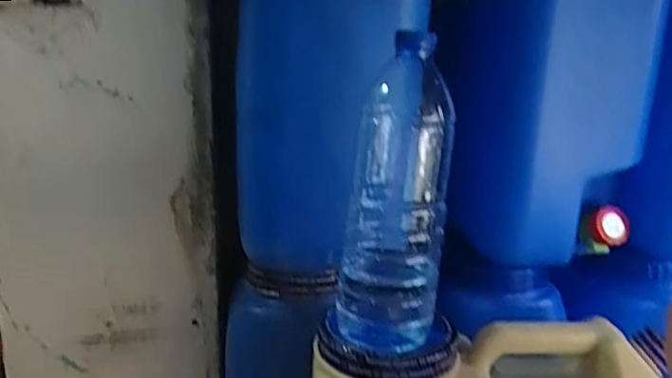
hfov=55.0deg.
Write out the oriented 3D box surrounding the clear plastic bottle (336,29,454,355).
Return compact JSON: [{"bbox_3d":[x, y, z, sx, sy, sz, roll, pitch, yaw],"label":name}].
[{"bbox_3d":[0.045,0.005,0.517,0.084,0.230,0.086,3,16,6],"label":"clear plastic bottle"}]

